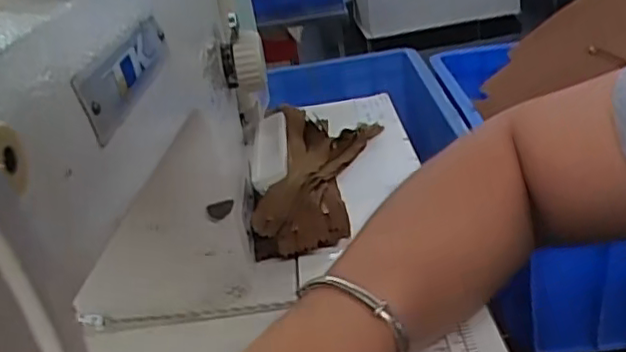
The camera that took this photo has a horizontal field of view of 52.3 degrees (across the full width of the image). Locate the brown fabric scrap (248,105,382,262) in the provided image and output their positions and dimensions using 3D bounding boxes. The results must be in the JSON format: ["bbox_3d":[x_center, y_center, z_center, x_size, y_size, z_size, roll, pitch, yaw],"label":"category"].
[{"bbox_3d":[0.000,-0.010,0.547,0.090,0.034,0.231,0,27,15],"label":"brown fabric scrap"}]

